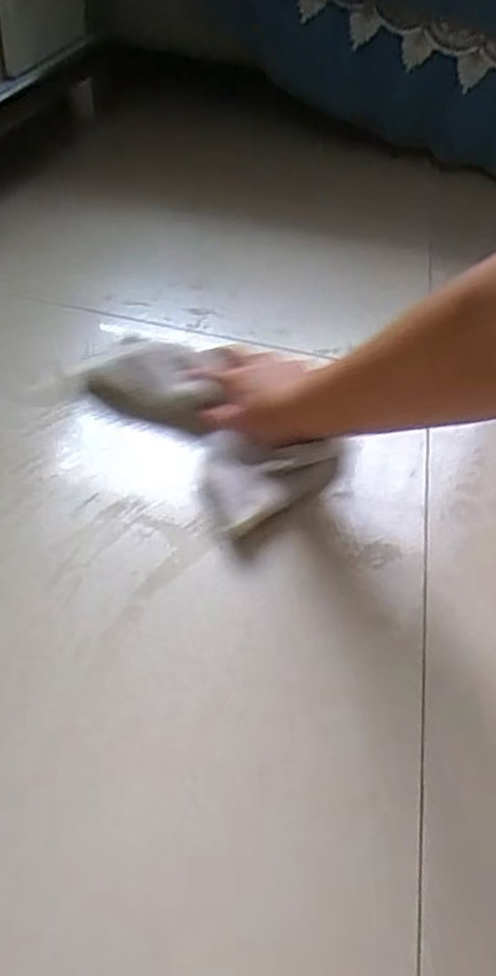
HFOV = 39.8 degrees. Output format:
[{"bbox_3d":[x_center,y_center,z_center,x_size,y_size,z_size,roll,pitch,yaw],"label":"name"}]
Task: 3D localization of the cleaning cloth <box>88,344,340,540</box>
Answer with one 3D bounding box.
[{"bbox_3d":[-0.030,-0.052,0.594,0.119,0.036,0.221,-28,56,-29],"label":"cleaning cloth"}]

